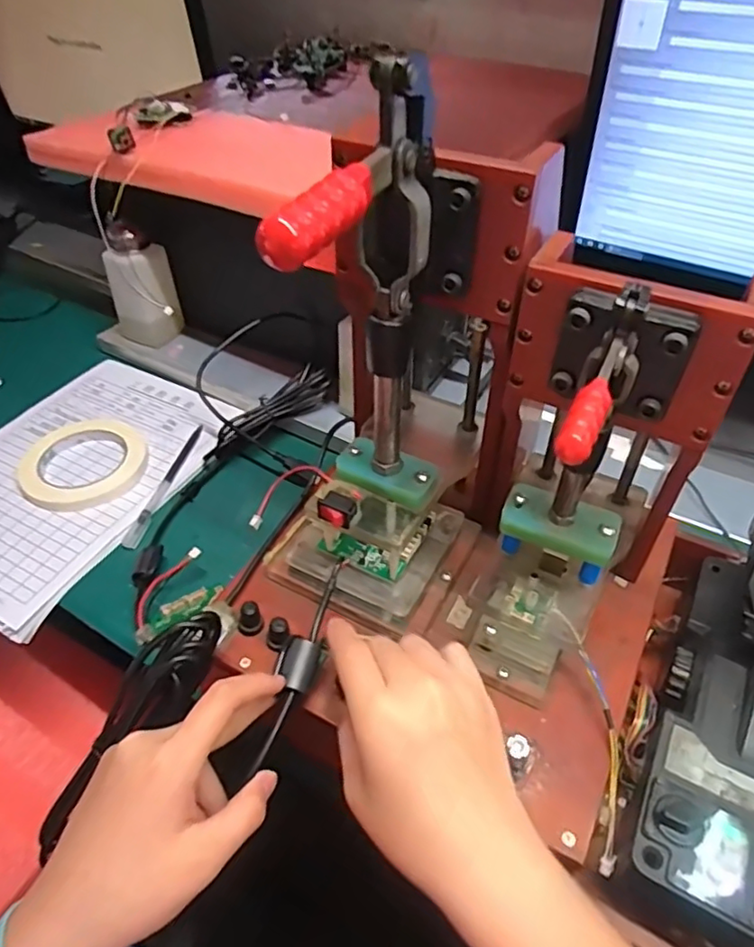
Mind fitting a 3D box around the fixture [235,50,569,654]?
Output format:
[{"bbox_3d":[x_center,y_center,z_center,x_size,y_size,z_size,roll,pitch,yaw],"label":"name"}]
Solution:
[{"bbox_3d":[-0.005,-0.042,0.327,0.109,0.281,0.174,25,50,23],"label":"fixture"}]

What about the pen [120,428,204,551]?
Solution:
[{"bbox_3d":[-0.197,0.009,0.583,0.013,0.012,0.151,10,46,10],"label":"pen"}]

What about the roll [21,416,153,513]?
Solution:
[{"bbox_3d":[-0.280,-0.011,0.588,0.112,0.013,0.112,0,45,0],"label":"roll"}]

